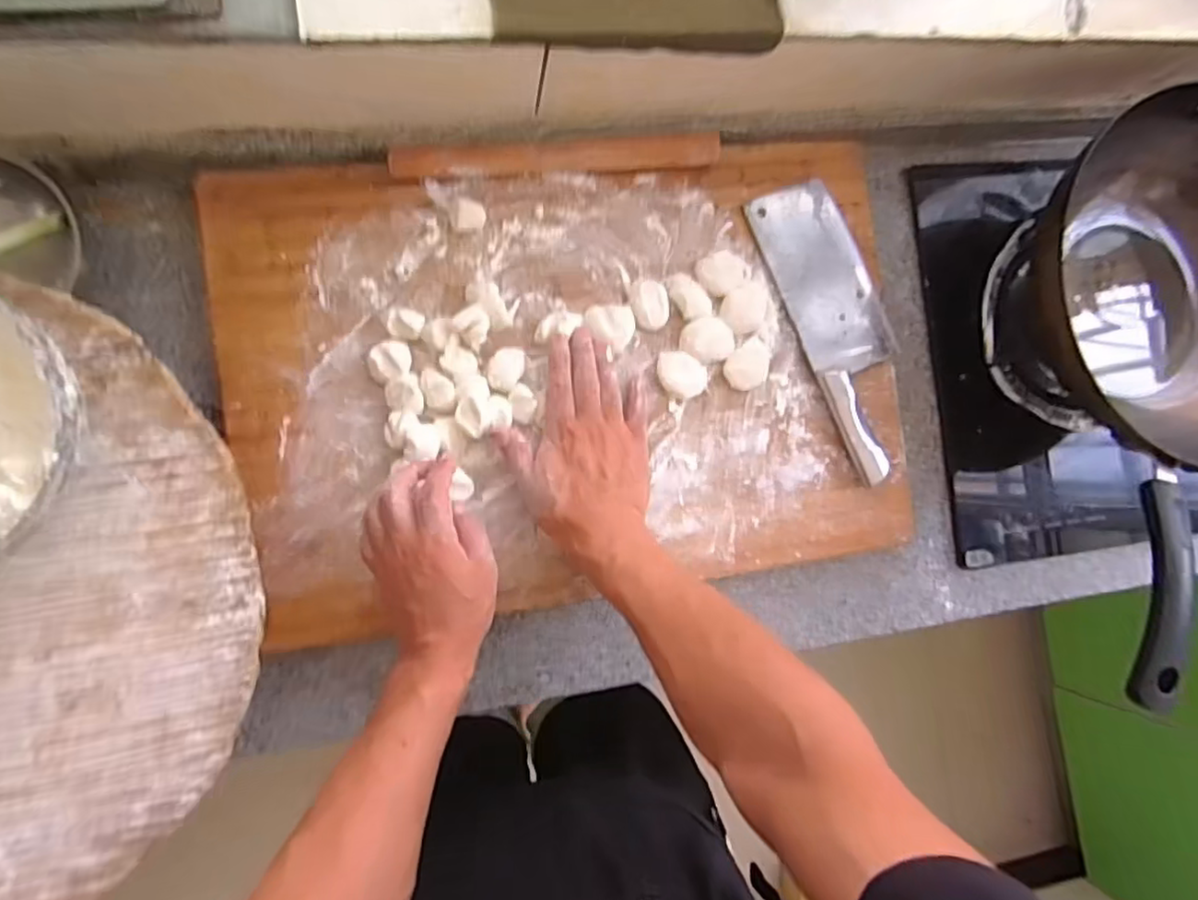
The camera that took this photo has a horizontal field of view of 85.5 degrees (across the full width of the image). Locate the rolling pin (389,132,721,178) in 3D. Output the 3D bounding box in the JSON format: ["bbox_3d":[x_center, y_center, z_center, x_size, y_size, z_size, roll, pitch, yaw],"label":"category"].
[{"bbox_3d":[-0.034,-0.256,0.560,0.279,0.022,0.031,-5,88,-10],"label":"rolling pin"}]

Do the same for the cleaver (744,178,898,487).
[{"bbox_3d":[0.230,-0.116,0.605,0.092,0.020,0.275,-24,91,-10],"label":"cleaver"}]

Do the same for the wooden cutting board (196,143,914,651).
[{"bbox_3d":[-0.009,-0.065,0.562,0.578,0.025,0.376,-8,89,-10],"label":"wooden cutting board"}]

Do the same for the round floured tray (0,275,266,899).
[{"bbox_3d":[-0.436,0.109,0.395,0.409,0.018,0.389,0,87,-10],"label":"round floured tray"}]

